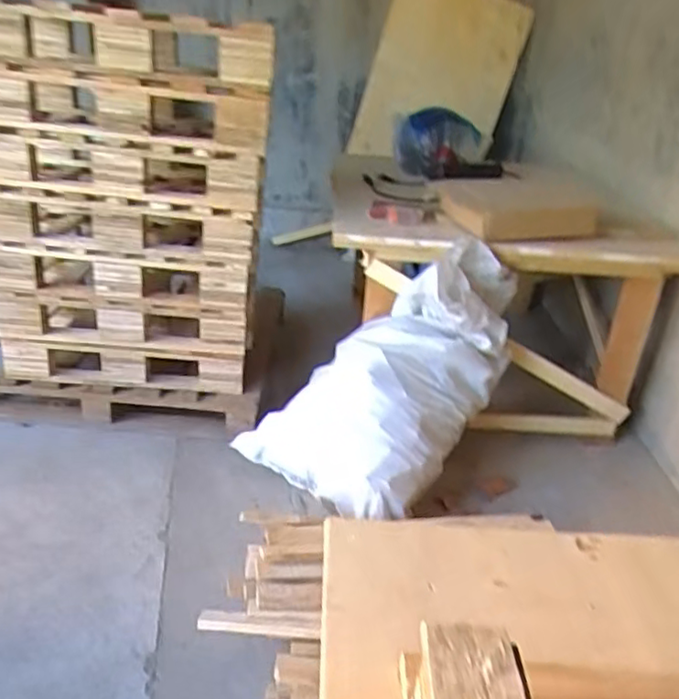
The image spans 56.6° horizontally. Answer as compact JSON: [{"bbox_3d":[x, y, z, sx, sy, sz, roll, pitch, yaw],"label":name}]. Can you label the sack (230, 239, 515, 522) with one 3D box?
[{"bbox_3d":[0.158,0.054,1.586,0.442,0.265,0.797,29,67,39],"label":"sack"}]

